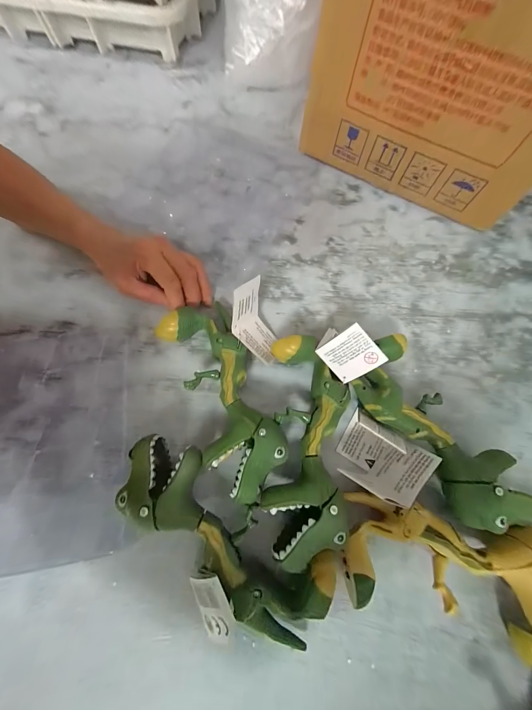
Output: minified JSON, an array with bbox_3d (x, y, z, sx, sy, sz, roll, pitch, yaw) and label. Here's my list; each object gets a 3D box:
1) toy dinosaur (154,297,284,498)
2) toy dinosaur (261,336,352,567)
[{"bbox_3d":[-0.042,0.037,0.258,0.071,0.049,0.188,-24,65,-10],"label":"toy dinosaur"},{"bbox_3d":[0.039,0.078,0.247,0.073,0.051,0.190,4,70,0],"label":"toy dinosaur"}]

